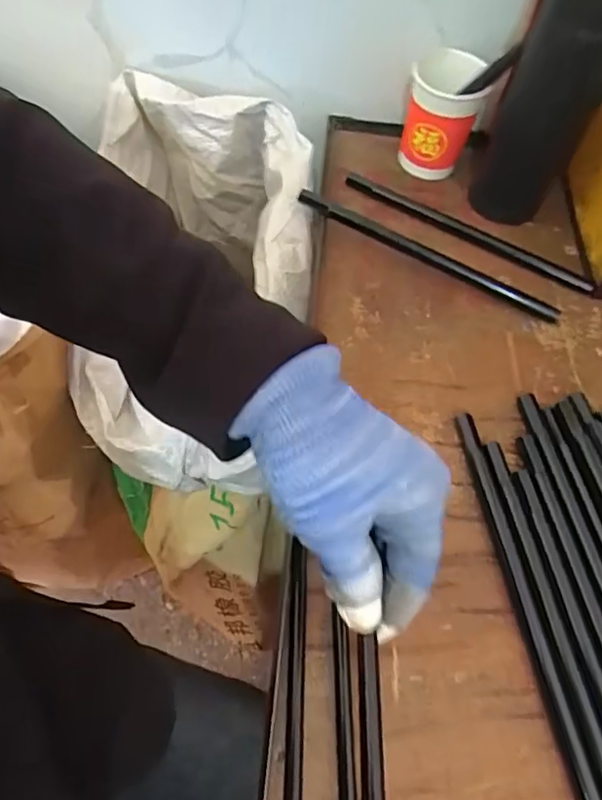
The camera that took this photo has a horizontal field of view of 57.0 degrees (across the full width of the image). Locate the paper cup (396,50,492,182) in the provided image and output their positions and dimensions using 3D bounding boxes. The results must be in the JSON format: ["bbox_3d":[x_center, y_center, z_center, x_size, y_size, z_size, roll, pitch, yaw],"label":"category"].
[{"bbox_3d":[0.127,-0.262,0.512,0.066,0.081,0.077,12,57,3],"label":"paper cup"}]

